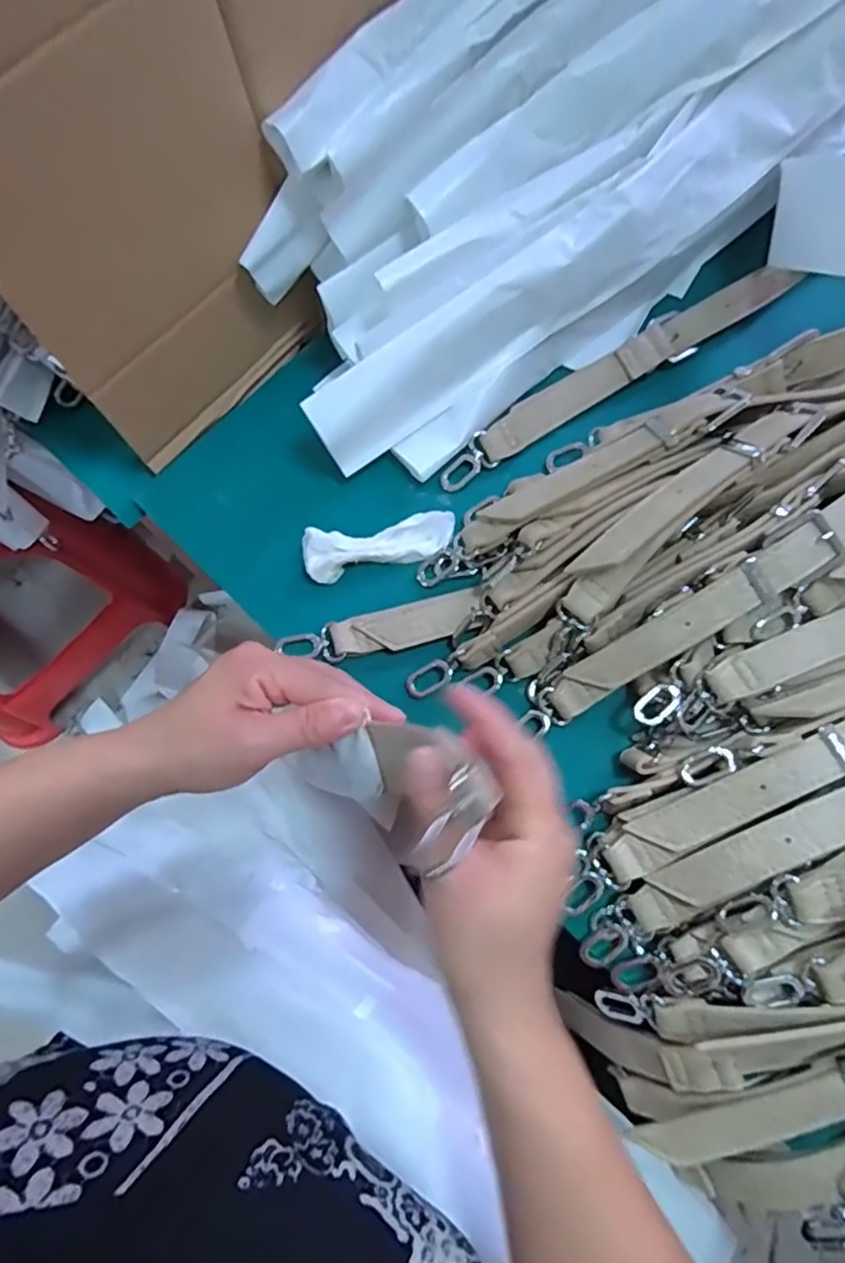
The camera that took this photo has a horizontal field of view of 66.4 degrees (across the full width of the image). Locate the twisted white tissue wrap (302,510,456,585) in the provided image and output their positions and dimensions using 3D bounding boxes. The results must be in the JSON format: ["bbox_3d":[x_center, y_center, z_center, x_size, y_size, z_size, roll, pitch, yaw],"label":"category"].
[{"bbox_3d":[-0.027,-0.056,0.416,0.096,0.017,0.033,-14,75,-3],"label":"twisted white tissue wrap"}]

